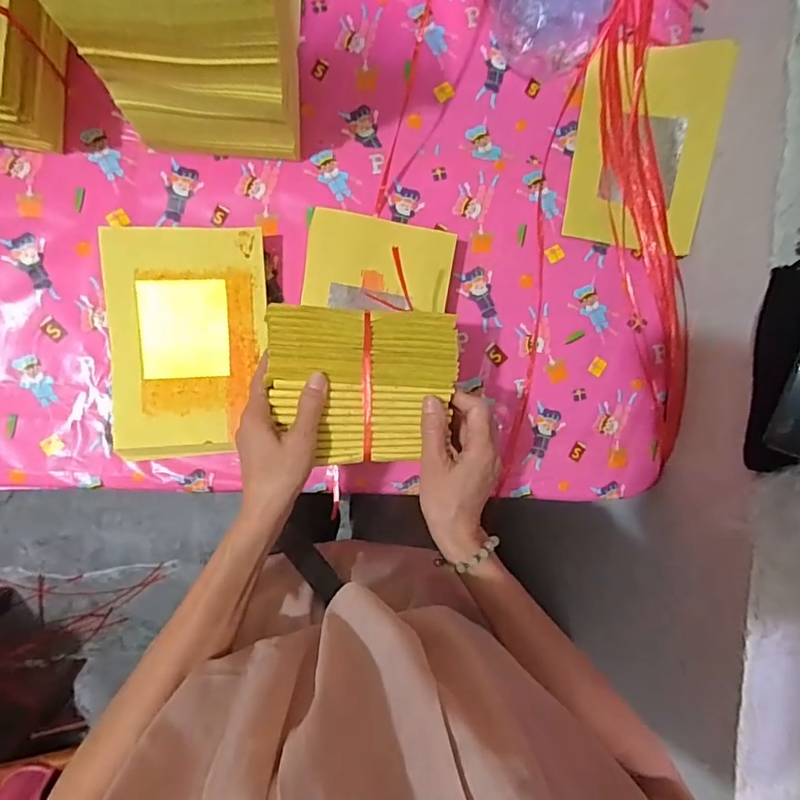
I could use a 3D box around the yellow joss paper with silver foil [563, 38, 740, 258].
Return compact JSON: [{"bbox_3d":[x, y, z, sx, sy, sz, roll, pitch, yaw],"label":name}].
[{"bbox_3d":[0.294,-0.303,0.602,0.160,0.044,0.233,7,92,-7],"label":"yellow joss paper with silver foil"}]

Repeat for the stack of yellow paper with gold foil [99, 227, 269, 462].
[{"bbox_3d":[-0.227,-0.061,0.555,0.164,0.042,0.237,-3,93,-7],"label":"stack of yellow paper with gold foil"}]

